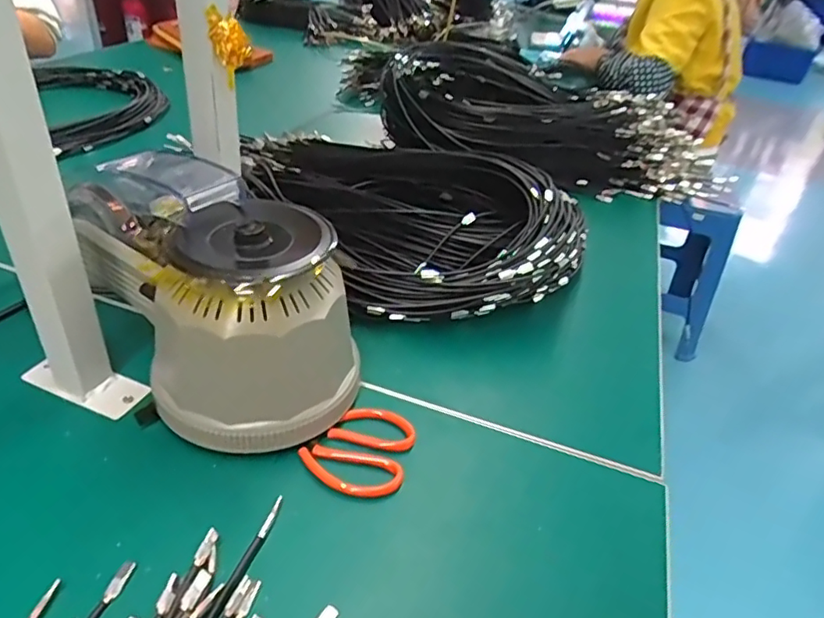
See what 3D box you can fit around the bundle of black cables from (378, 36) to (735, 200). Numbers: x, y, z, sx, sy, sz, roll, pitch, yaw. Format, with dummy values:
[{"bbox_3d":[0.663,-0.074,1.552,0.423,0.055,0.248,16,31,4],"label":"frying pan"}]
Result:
[{"bbox_3d":[0.228,-0.321,0.966,0.544,0.129,0.282,8,36,1],"label":"bundle of black cables"}]

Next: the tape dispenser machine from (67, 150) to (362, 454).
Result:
[{"bbox_3d":[-0.137,-0.006,0.441,0.150,0.159,0.188,-22,46,-34],"label":"tape dispenser machine"}]

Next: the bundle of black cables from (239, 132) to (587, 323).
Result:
[{"bbox_3d":[-0.025,-0.143,0.683,0.271,0.079,0.445,-18,43,-31],"label":"bundle of black cables"}]

